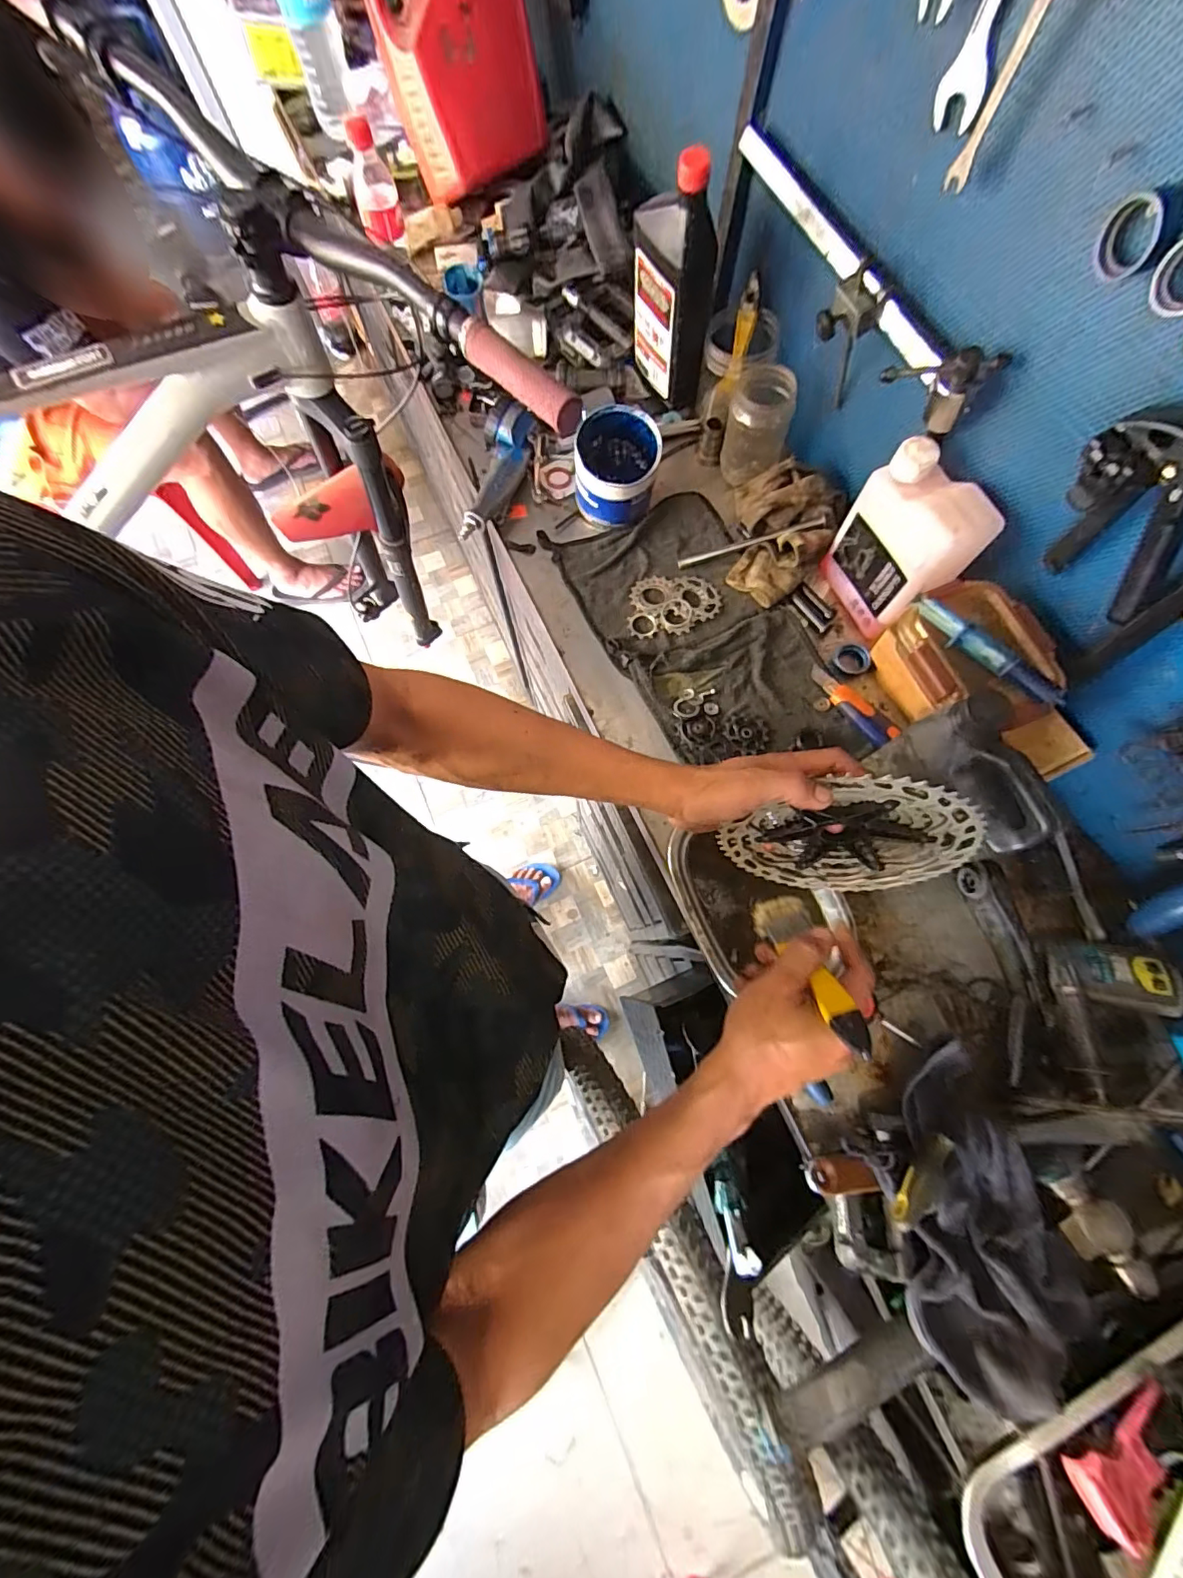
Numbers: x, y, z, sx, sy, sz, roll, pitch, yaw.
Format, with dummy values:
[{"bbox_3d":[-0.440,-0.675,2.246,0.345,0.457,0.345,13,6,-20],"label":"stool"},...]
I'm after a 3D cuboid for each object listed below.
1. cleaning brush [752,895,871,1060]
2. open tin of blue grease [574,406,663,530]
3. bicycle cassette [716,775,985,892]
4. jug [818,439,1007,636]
[{"bbox_3d":[0.166,0.131,0.395,0.041,0.166,0.025,-5,105,0],"label":"cleaning brush"},{"bbox_3d":[0.031,-0.391,0.666,0.095,0.101,0.096,5,74,3],"label":"open tin of blue grease"},{"bbox_3d":[0.219,0.034,0.460,0.166,0.192,0.042,24,58,-20],"label":"bicycle cassette"},{"bbox_3d":[0.326,-0.253,0.572,0.065,0.165,0.129,-28,76,-7],"label":"jug"}]

